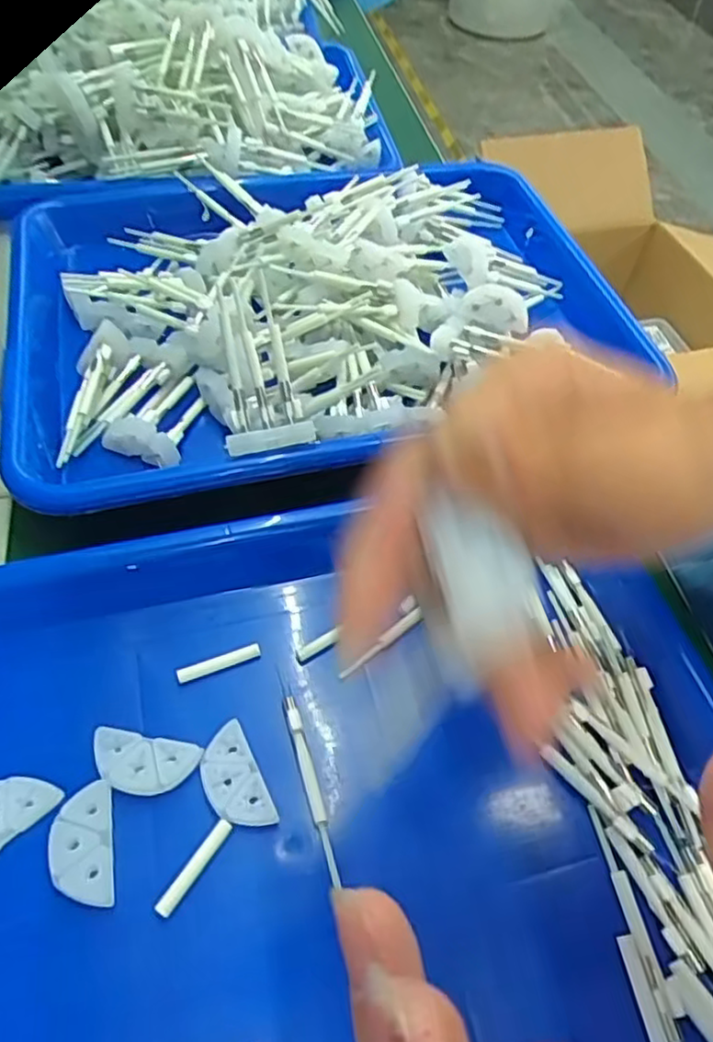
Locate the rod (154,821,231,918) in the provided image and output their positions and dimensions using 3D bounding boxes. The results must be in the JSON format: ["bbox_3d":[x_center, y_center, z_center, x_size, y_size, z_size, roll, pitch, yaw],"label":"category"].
[{"bbox_3d":[-0.054,0.115,0.230,0.006,0.004,0.034,30,57,18],"label":"rod"}]

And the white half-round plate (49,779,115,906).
[{"bbox_3d":[-0.092,0.108,0.229,0.019,0.004,0.038,-10,55,-11],"label":"white half-round plate"}]

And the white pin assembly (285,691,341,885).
[{"bbox_3d":[-0.016,0.095,0.248,0.005,0.004,0.066,-13,60,-11],"label":"white pin assembly"}]

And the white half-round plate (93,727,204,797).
[{"bbox_3d":[-0.077,0.087,0.246,0.038,0.004,0.020,10,53,3],"label":"white half-round plate"}]

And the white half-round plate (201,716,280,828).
[{"bbox_3d":[-0.044,0.092,0.247,0.020,0.004,0.038,-21,58,-18],"label":"white half-round plate"}]

